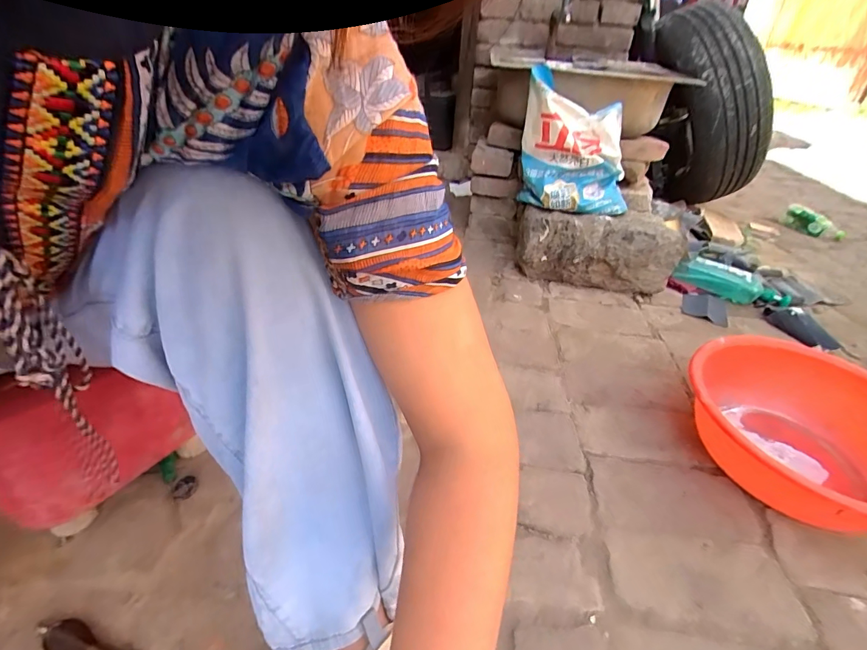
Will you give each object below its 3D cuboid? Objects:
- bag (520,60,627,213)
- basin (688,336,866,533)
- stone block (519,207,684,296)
[{"bbox_3d":[0.348,-0.434,1.057,0.287,0.268,0.137,13,34,13],"label":"bag"},{"bbox_3d":[0.587,0.174,0.693,0.377,0.135,0.353,-20,40,-32],"label":"basin"},{"bbox_3d":[0.422,-0.190,1.132,0.407,0.196,0.129,9,34,7],"label":"stone block"}]

